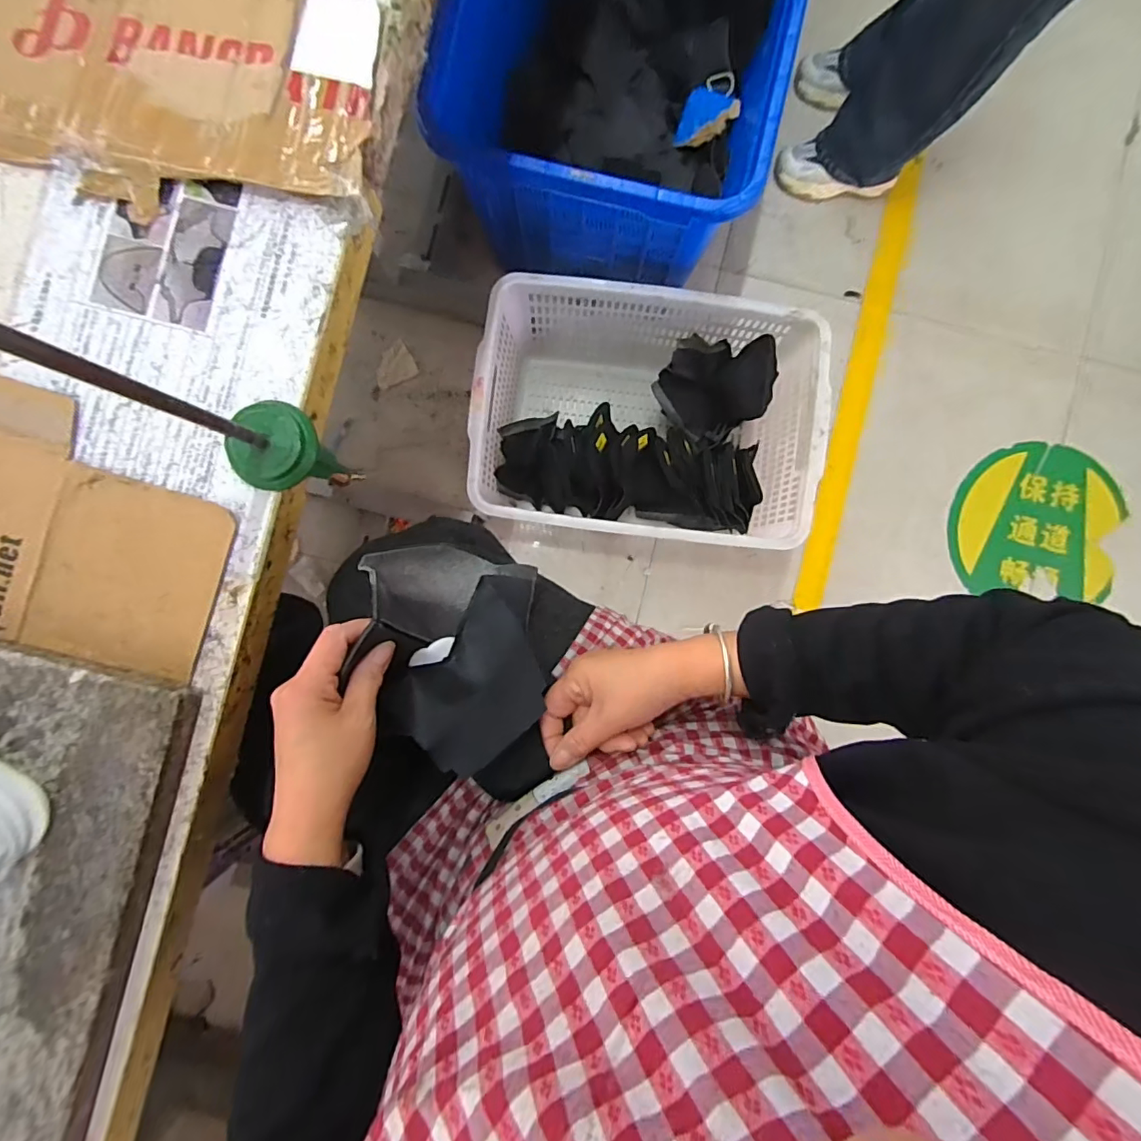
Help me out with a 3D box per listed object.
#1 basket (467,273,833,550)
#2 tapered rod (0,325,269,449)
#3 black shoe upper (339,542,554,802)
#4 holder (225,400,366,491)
[{"bbox_3d":[0.128,-0.271,1.005,0.570,0.251,0.410,7,89,-1],"label":"basket"},{"bbox_3d":[-0.209,-0.086,0.269,0.009,0.239,0.014,34,89,0],"label":"tapered rod"},{"bbox_3d":[-0.082,0.082,0.414,0.123,0.084,0.207,-8,89,-2],"label":"black shoe upper"},{"bbox_3d":[-0.206,-0.084,0.394,0.064,0.070,0.059,0,89,-2],"label":"holder"}]

